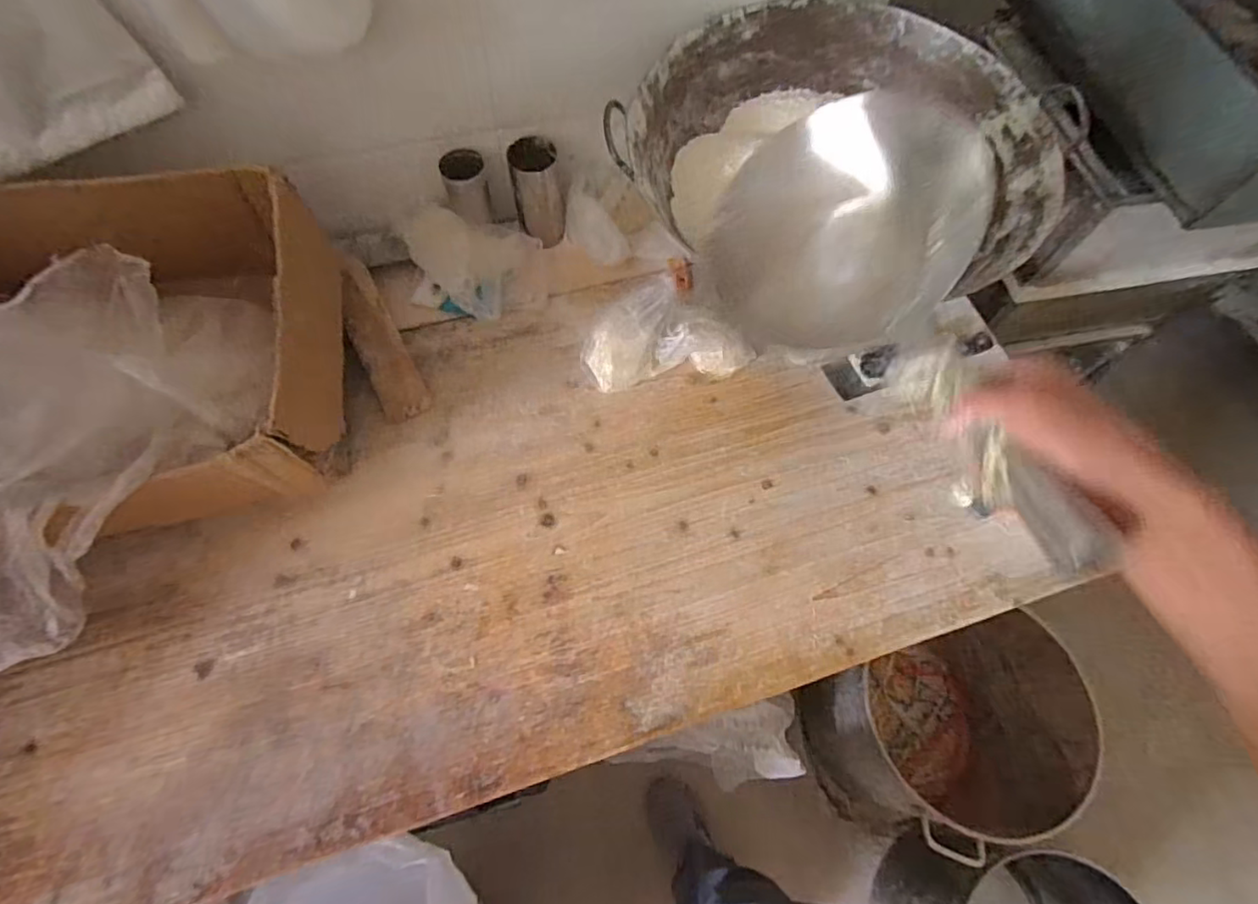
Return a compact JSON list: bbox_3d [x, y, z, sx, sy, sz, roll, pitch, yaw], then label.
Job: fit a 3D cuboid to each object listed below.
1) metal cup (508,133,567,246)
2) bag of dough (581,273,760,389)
[{"bbox_3d":[-0.136,-0.394,0.927,0.079,0.136,0.079,-6,65,-6],"label":"metal cup"},{"bbox_3d":[0.056,-0.173,0.878,0.246,0.082,0.122,-7,65,-7],"label":"bag of dough"}]

